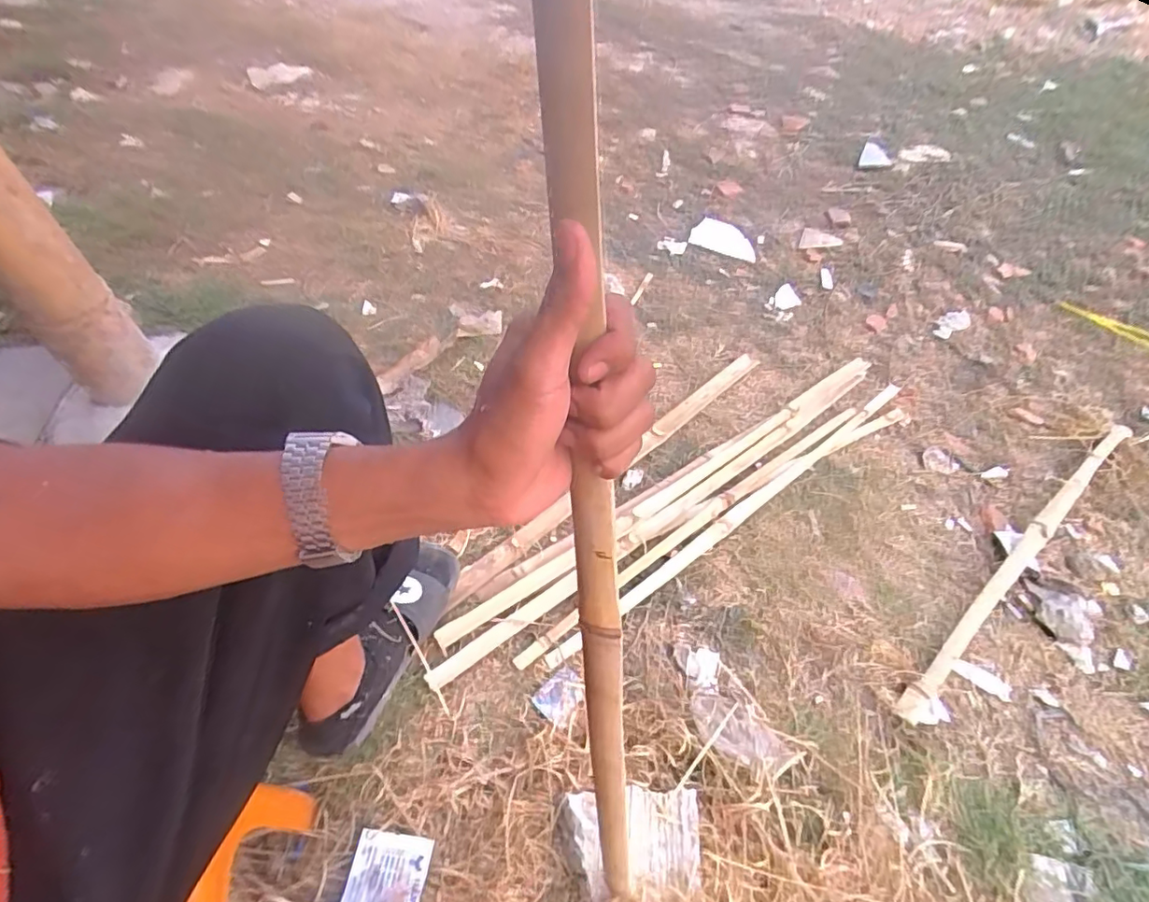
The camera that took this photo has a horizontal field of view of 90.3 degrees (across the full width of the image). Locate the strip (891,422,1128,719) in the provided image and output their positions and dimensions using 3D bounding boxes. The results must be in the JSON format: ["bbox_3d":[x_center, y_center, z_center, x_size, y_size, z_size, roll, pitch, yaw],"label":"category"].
[{"bbox_3d":[0.688,0.141,0.861,0.758,0.024,0.031,-31,60,-26],"label":"strip"}]

